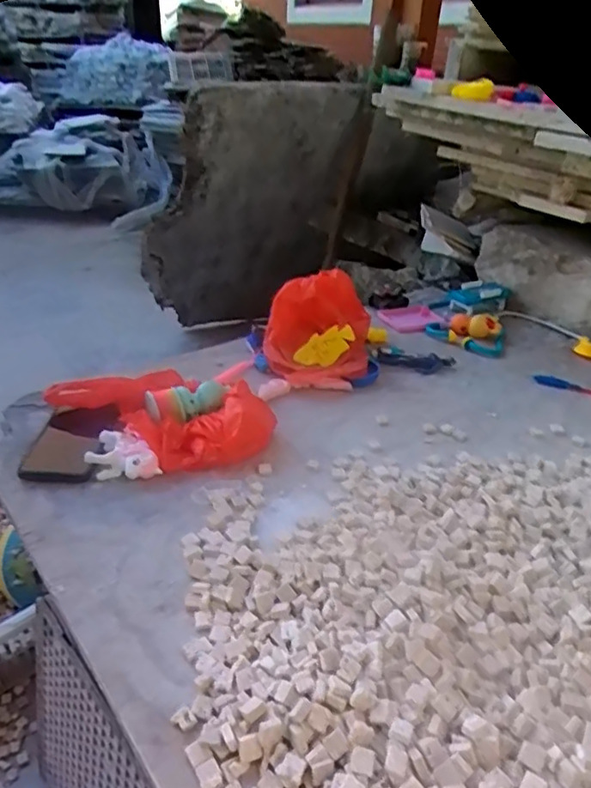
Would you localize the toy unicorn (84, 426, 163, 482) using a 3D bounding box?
[{"bbox_3d":[-0.207,0.076,0.694,0.073,0.035,0.085,-15,34,-26],"label":"toy unicorn"}]

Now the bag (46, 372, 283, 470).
[{"bbox_3d":[-0.173,0.029,0.769,0.287,0.069,0.152,16,33,24],"label":"bag"}]

